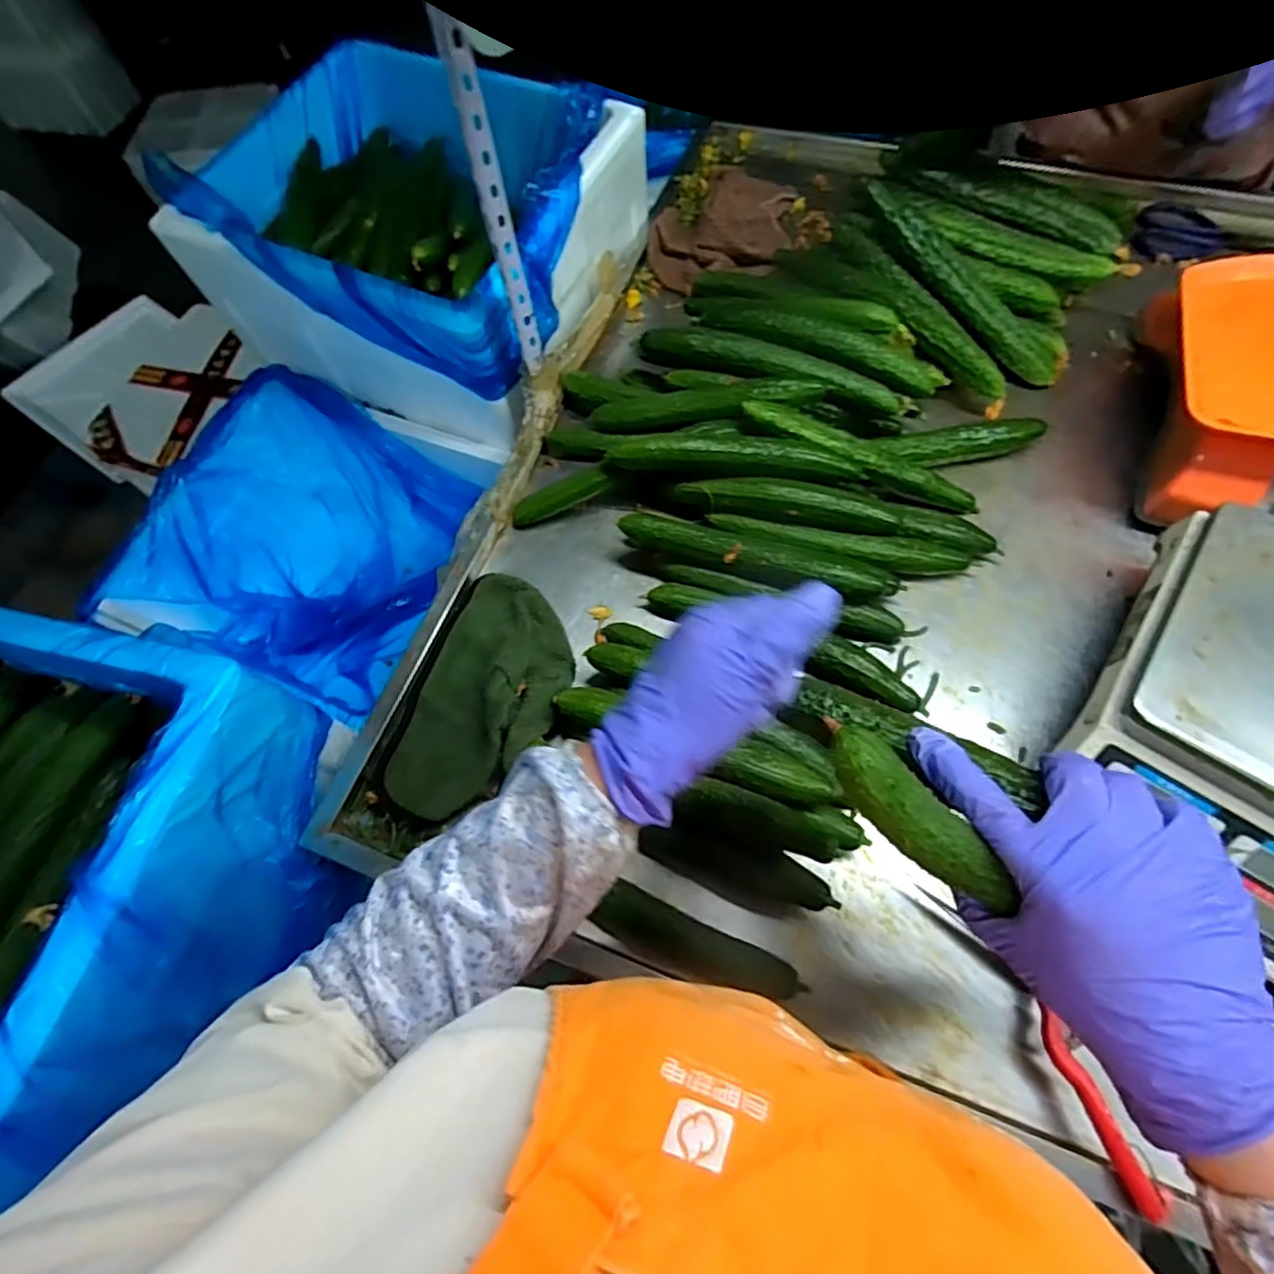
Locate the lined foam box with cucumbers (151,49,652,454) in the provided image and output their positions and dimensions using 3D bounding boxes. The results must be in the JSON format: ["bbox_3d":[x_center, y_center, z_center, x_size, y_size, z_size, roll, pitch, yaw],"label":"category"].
[{"bbox_3d":[-0.260,-0.485,0.802,0.472,0.205,0.377,23,69,13],"label":"lined foam box with cucumbers"}]

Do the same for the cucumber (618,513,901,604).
[{"bbox_3d":[0.110,-0.077,0.592,0.262,0.042,0.053,11,67,8],"label":"cucumber"}]

